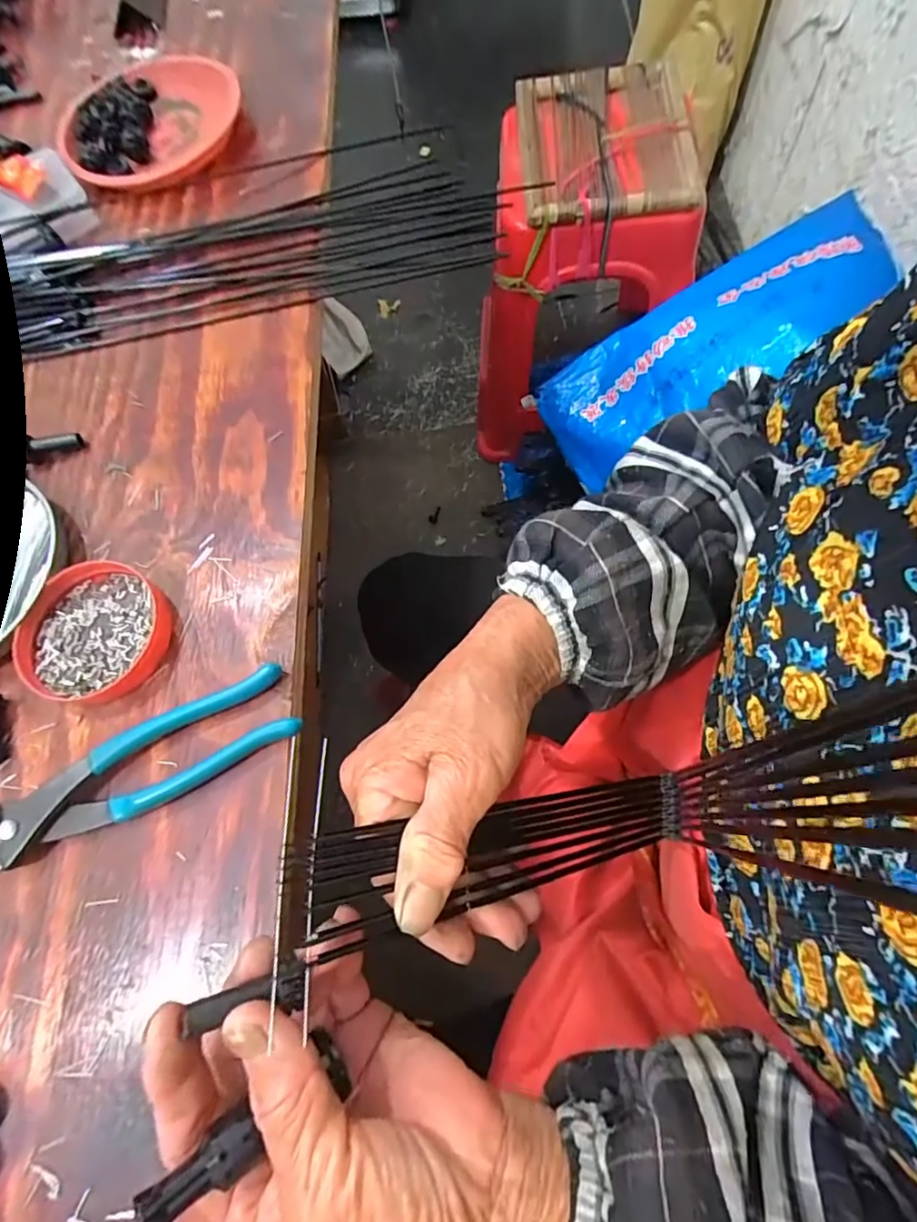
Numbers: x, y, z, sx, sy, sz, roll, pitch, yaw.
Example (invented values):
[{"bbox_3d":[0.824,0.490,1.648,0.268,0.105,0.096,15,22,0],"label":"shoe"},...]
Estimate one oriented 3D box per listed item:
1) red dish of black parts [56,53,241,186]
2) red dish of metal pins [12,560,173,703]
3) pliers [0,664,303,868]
[{"bbox_3d":[-0.258,-0.416,0.461,0.146,0.024,0.143,-2,70,5],"label":"red dish of black parts"},{"bbox_3d":[-0.204,0.011,0.310,0.079,0.012,0.079,-2,70,5],"label":"red dish of metal pins"},{"bbox_3d":[-0.162,0.082,0.282,0.162,0.016,0.039,-27,70,-4],"label":"pliers"}]

